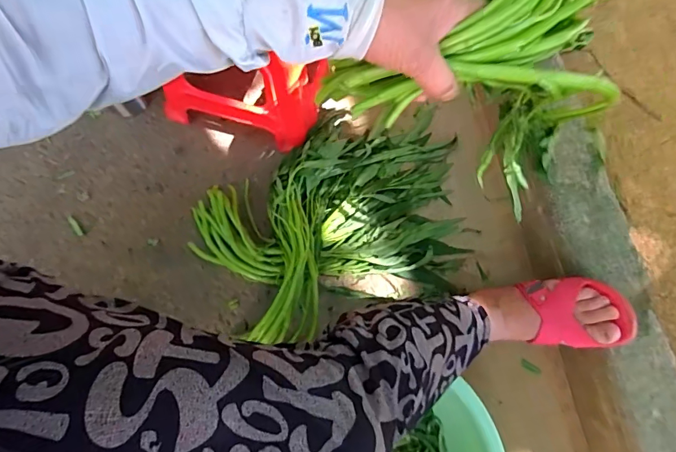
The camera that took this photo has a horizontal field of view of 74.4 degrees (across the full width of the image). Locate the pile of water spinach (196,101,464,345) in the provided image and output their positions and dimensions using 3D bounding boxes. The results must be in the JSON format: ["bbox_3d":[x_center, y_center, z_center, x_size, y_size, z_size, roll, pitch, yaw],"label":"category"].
[{"bbox_3d":[0.009,-0.027,0.740,0.461,0.112,0.331,-27,75,-11],"label":"pile of water spinach"}]

